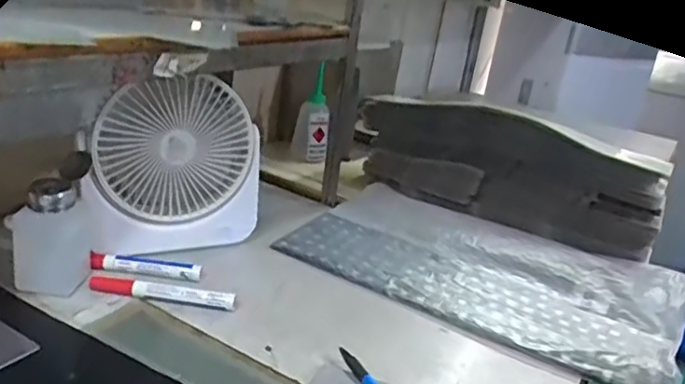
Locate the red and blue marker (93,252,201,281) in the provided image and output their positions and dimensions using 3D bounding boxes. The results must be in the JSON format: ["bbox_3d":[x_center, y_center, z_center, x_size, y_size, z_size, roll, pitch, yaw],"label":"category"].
[{"bbox_3d":[-0.201,0.077,0.611,0.111,0.018,0.013,6,20,-3],"label":"red and blue marker"}]

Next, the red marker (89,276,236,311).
[{"bbox_3d":[-0.174,0.097,0.574,0.139,0.019,0.017,7,20,0],"label":"red marker"}]

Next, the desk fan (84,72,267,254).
[{"bbox_3d":[-0.182,-0.032,0.648,0.184,0.189,0.072,-4,23,-26],"label":"desk fan"}]

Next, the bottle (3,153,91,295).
[{"bbox_3d":[-0.272,0.031,0.564,0.050,0.118,0.063,6,20,-2],"label":"bottle"}]

